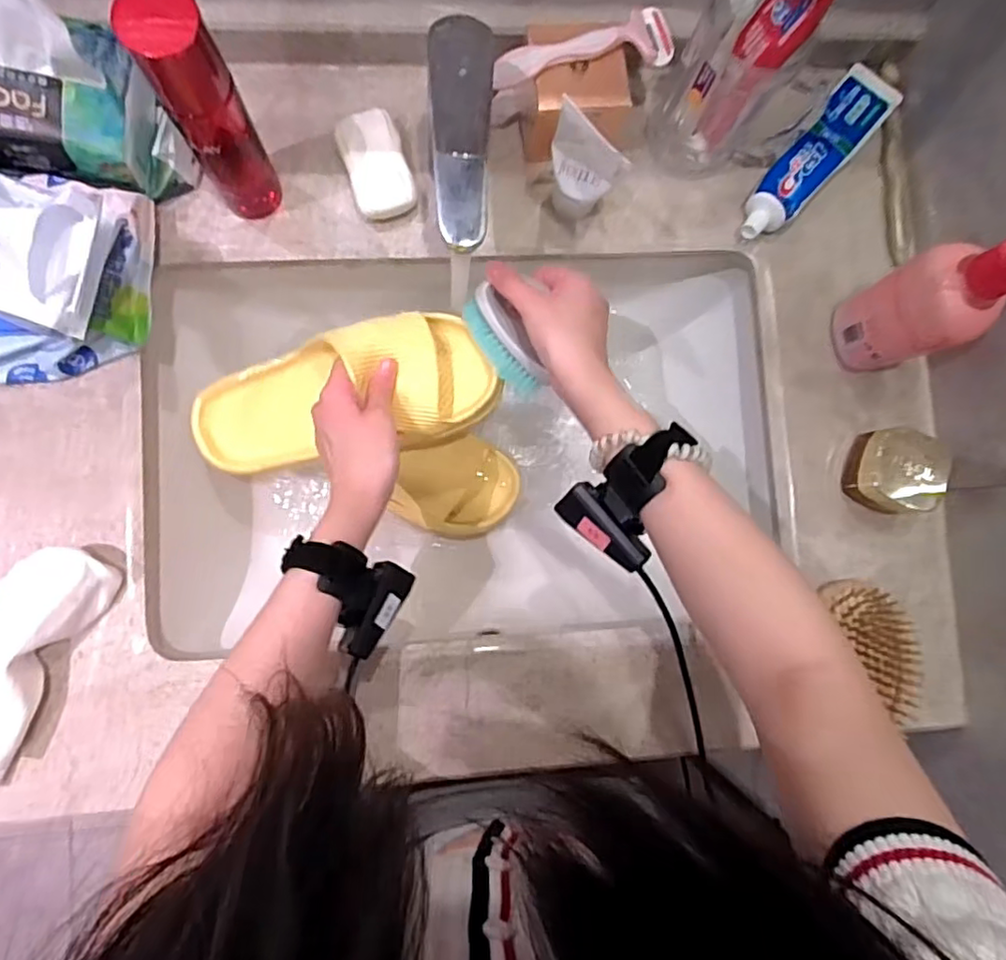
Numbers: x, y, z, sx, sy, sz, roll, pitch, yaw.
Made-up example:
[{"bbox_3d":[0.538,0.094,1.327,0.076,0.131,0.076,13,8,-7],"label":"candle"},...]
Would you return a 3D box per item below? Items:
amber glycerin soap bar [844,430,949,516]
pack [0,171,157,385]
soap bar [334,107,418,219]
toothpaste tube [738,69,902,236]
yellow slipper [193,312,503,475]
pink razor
[{"bbox_3d":[0.324,-0.007,0.508,0.077,0.045,0.066,4,85,-5],"label":"amber glycerin soap bar"},{"bbox_3d":[-0.341,-0.146,0.432,0.159,0.088,0.142,3,85,-5],"label":"pack"},{"bbox_3d":[-0.101,-0.248,0.497,0.046,0.026,0.083,-18,87,-6],"label":"soap bar"},{"bbox_3d":[0.269,-0.278,0.533,0.048,0.026,0.203,42,83,-1],"label":"toothpaste tube"},{"bbox_3d":[-0.128,-0.069,0.490,0.242,0.063,0.102,-12,86,7],"label":"yellow slipper"},{"bbox_3d":[0.059,-0.312,0.457,0.136,0.014,0.039,-18,88,-8],"label":"pink razor"}]

